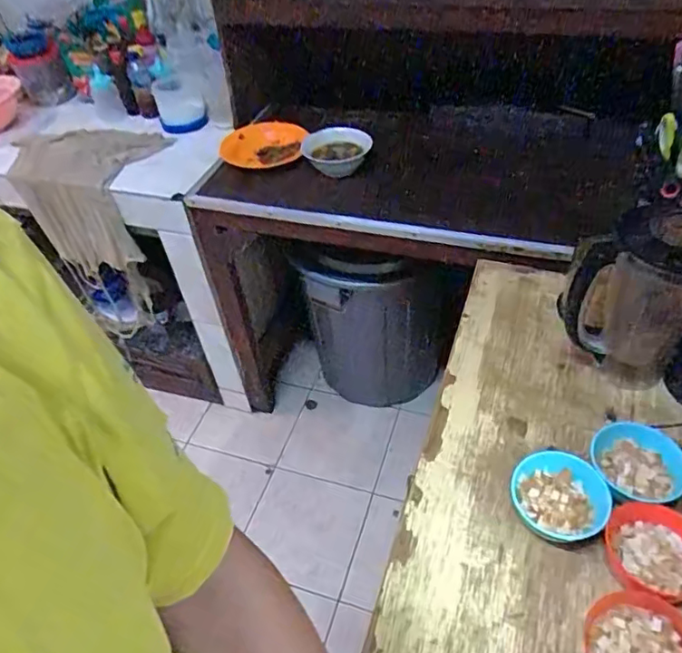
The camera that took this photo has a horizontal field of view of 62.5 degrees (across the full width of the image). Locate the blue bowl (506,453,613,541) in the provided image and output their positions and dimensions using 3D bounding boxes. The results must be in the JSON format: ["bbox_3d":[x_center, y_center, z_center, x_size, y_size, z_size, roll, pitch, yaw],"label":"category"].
[{"bbox_3d":[0.270,0.216,0.701,0.114,0.048,0.101,9,47,16],"label":"blue bowl"}]

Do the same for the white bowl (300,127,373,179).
[{"bbox_3d":[-0.013,-0.410,1.306,0.166,0.060,0.166,-1,45,6],"label":"white bowl"}]

